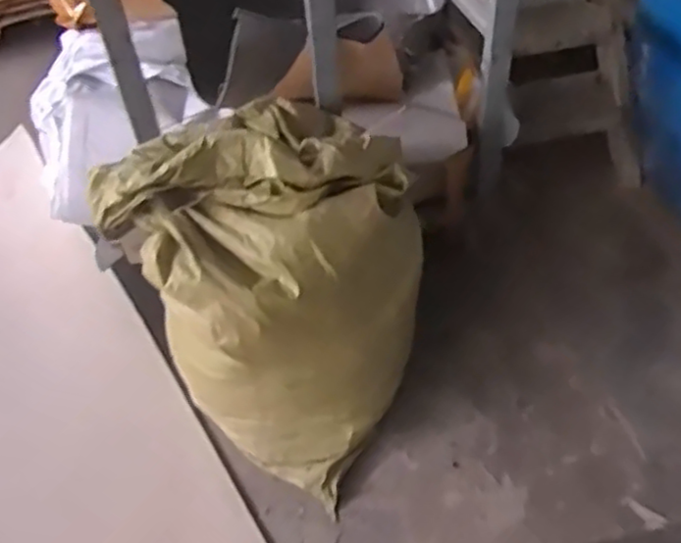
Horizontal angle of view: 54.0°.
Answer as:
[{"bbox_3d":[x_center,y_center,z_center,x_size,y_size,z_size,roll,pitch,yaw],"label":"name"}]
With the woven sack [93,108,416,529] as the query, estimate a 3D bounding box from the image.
[{"bbox_3d":[-0.121,0.017,1.570,0.546,0.734,0.550,23,52,26],"label":"woven sack"}]

